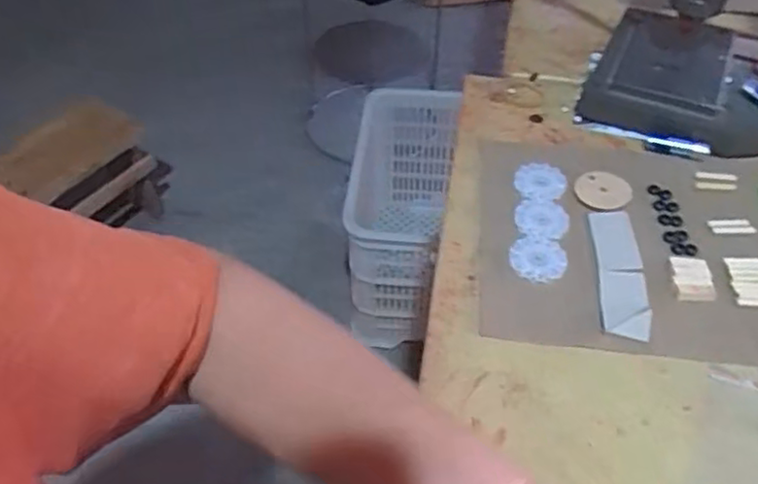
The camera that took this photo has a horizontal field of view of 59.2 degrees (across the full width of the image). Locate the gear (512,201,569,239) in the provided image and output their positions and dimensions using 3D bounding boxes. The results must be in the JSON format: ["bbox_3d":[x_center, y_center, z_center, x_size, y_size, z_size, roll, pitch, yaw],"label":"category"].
[{"bbox_3d":[0.122,-0.019,0.499,0.040,0.004,0.038,9,48,9],"label":"gear"}]

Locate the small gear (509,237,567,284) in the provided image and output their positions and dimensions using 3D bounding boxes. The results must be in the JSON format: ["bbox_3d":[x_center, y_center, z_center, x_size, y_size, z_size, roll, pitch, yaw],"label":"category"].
[{"bbox_3d":[0.113,0.011,0.473,0.038,0.004,0.040,14,49,13],"label":"small gear"}]

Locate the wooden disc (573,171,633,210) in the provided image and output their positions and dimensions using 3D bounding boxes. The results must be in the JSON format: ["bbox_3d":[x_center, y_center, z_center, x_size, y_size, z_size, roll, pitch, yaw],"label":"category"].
[{"bbox_3d":[0.176,-0.042,0.522,0.043,0.004,0.041,11,48,10],"label":"wooden disc"}]

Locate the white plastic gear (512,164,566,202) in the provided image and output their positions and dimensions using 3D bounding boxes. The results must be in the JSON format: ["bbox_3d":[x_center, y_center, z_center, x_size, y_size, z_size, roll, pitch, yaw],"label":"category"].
[{"bbox_3d":[0.128,-0.048,0.528,0.039,0.004,0.043,21,50,19],"label":"white plastic gear"}]

